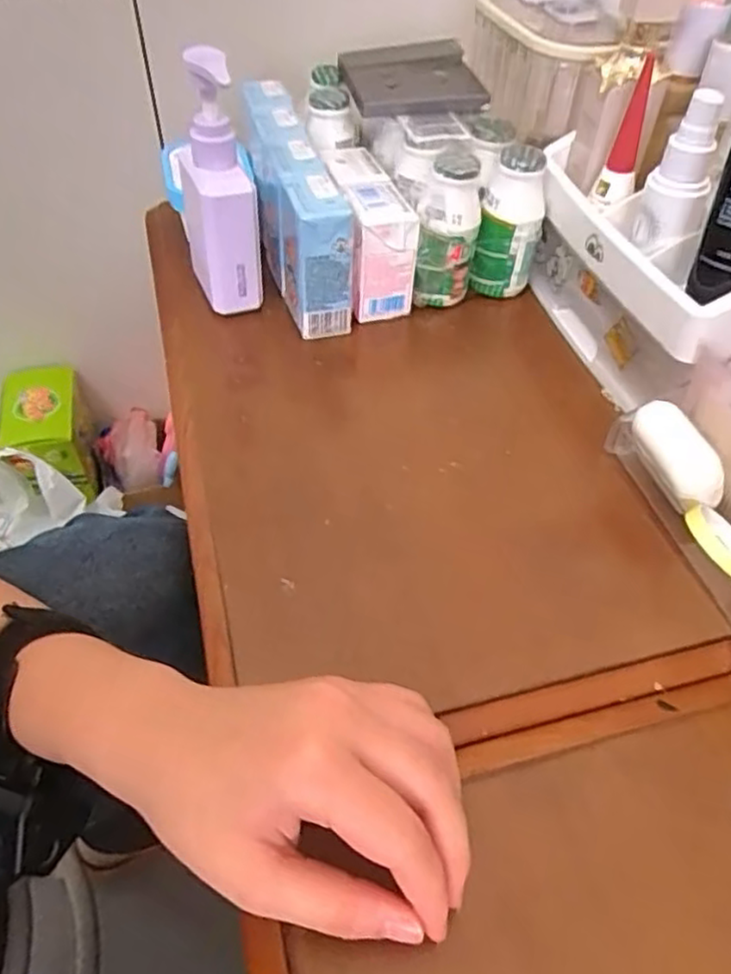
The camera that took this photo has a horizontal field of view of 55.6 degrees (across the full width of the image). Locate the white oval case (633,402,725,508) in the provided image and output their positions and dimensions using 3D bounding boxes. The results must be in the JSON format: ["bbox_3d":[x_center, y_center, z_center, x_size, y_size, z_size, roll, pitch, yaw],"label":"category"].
[{"bbox_3d":[0.161,-0.017,0.355,0.025,0.018,0.057,-35,65,20],"label":"white oval case"}]

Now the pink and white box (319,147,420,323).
[{"bbox_3d":[0.000,-0.173,0.480,0.040,0.078,0.097,-10,51,-13],"label":"pink and white box"}]

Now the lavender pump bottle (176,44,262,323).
[{"bbox_3d":[-0.092,-0.182,0.430,0.042,0.151,0.054,-10,51,-13],"label":"lavender pump bottle"}]

